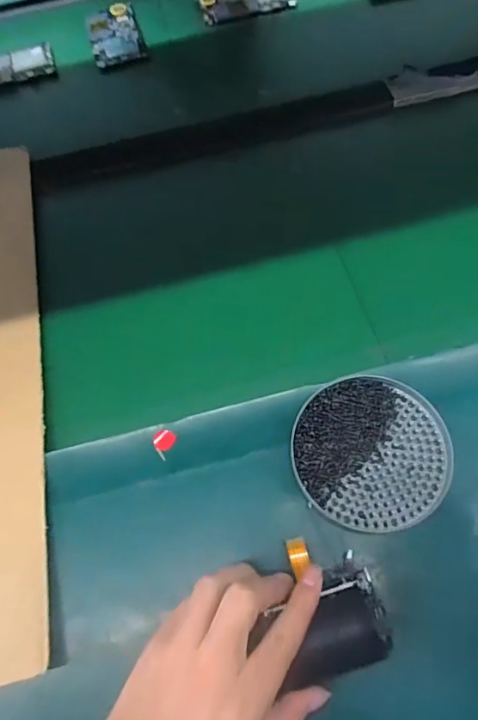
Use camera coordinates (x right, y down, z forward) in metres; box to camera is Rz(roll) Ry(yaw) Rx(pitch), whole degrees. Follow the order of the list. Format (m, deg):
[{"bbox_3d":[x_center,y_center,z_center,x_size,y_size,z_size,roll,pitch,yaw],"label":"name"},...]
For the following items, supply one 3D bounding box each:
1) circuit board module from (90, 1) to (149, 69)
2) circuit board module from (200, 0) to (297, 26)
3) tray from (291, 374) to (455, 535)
[{"bbox_3d":[-0.160,-0.421,0.632,0.063,0.007,0.116,-17,65,-4],"label":"circuit board module"},{"bbox_3d":[0.010,-0.472,0.642,0.120,0.008,0.062,-17,65,-4],"label":"circuit board module"},{"bbox_3d":[0.098,0.068,0.366,0.111,0.019,0.111,-10,65,0],"label":"tray"}]

